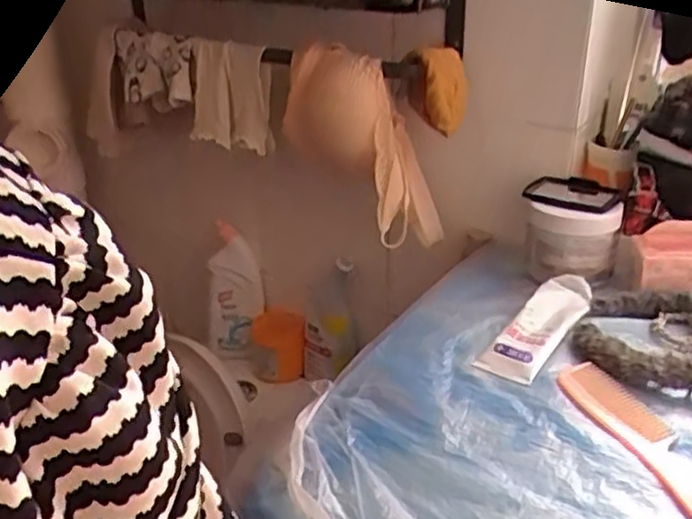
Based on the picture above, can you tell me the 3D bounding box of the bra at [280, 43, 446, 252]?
[{"bbox_3d":[0.020,-0.151,0.901,0.083,0.225,0.205,-23,34,-37],"label":"bra"}]

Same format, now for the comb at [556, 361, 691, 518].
[{"bbox_3d":[0.239,0.139,0.580,0.051,0.012,0.175,-10,28,-18],"label":"comb"}]

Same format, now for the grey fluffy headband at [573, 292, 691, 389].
[{"bbox_3d":[0.304,0.071,0.669,0.155,0.040,0.136,12,29,24],"label":"grey fluffy headband"}]

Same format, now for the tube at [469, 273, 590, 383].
[{"bbox_3d":[0.193,0.064,0.702,0.053,0.025,0.164,21,46,37],"label":"tube"}]

